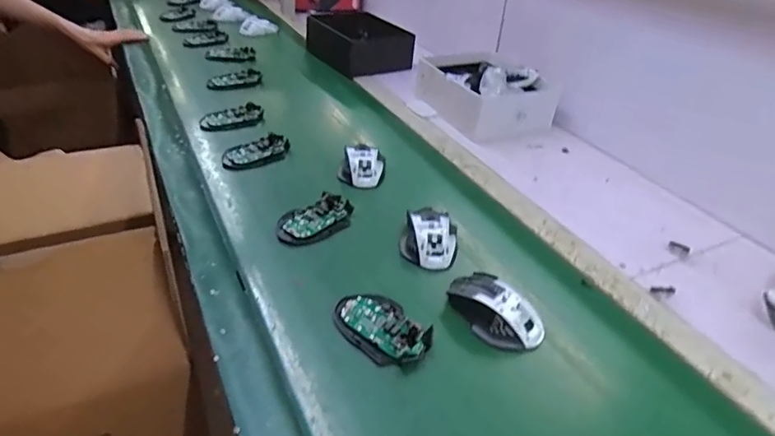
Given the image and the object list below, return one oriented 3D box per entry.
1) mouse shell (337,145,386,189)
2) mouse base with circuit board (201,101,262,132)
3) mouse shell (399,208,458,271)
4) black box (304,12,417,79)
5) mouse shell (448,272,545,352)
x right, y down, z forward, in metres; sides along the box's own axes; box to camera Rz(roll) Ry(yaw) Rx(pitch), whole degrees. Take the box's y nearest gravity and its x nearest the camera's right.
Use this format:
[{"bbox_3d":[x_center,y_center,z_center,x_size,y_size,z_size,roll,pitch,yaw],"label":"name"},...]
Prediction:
[{"bbox_3d":[-0.041,-0.084,0.816,0.071,0.033,0.071,7,36,6],"label":"mouse shell"},{"bbox_3d":[-0.294,-0.192,0.967,0.120,0.017,0.058,-16,40,-24],"label":"mouse base with circuit board"},{"bbox_3d":[0.056,0.025,0.676,0.072,0.032,0.086,8,36,7],"label":"mouse shell"},{"bbox_3d":[-0.070,-0.453,1.291,0.196,0.077,0.261,-19,42,-28],"label":"black box"},{"bbox_3d":[0.121,0.101,0.579,0.069,0.034,0.115,-23,43,-31],"label":"mouse shell"}]

